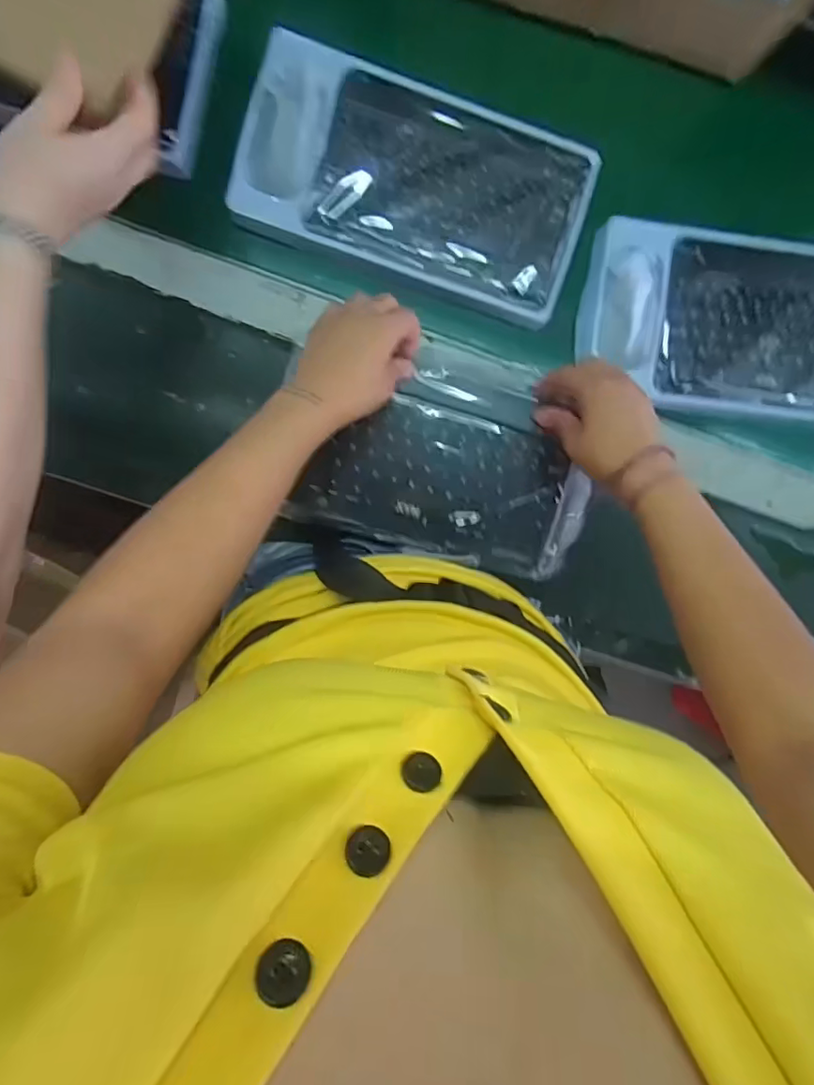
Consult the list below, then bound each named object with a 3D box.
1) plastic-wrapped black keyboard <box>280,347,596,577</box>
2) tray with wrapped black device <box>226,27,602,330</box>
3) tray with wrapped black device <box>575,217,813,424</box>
[{"bbox_3d":[0.038,-0.064,0.513,0.252,0.016,0.153,12,96,-4],"label":"plastic-wrapped black keyboard"},{"bbox_3d":[0.009,-0.338,0.539,0.318,0.028,0.174,19,95,-4],"label":"tray with wrapped black device"},{"bbox_3d":[0.335,-0.214,0.577,0.327,0.043,0.163,5,96,-3],"label":"tray with wrapped black device"}]

